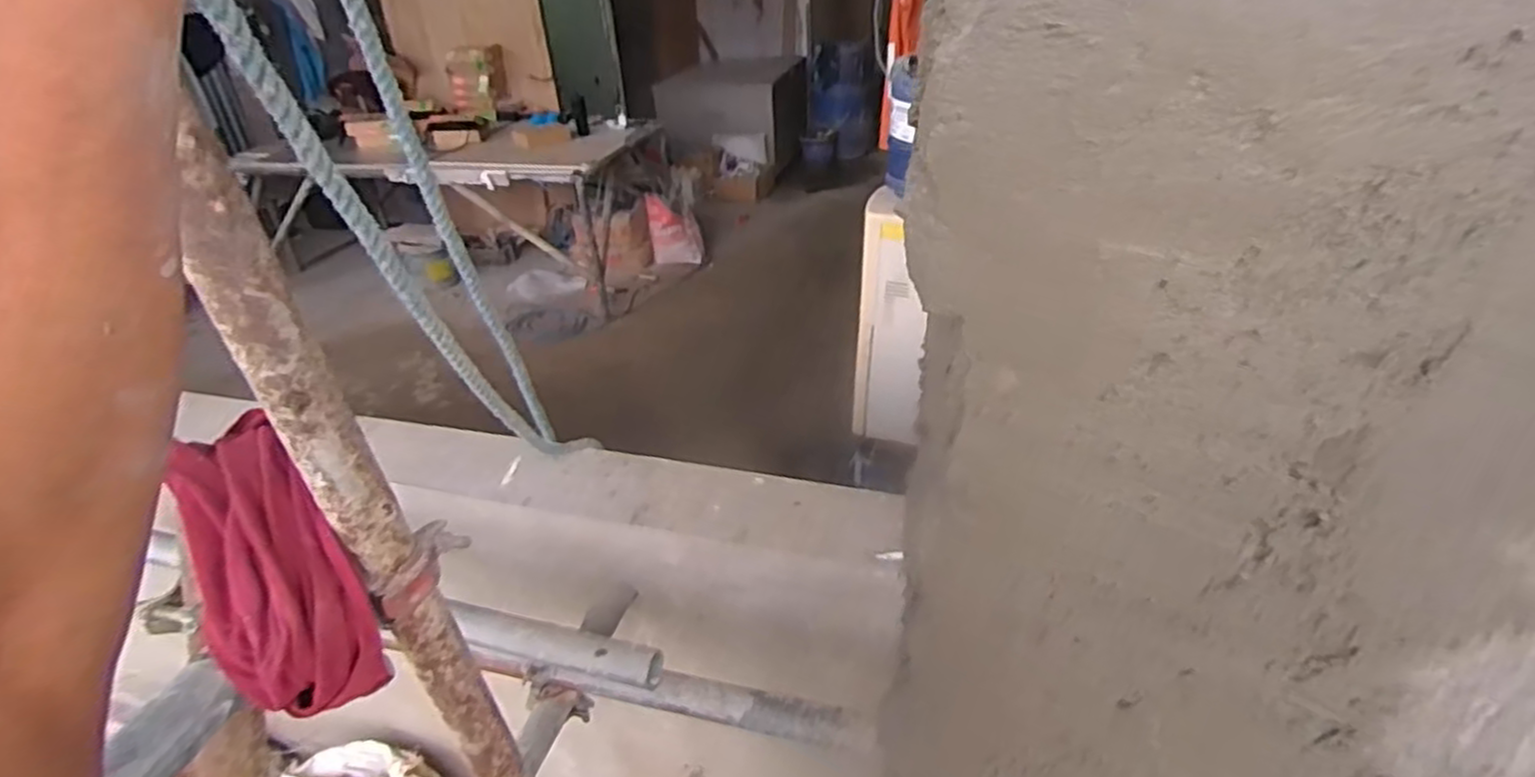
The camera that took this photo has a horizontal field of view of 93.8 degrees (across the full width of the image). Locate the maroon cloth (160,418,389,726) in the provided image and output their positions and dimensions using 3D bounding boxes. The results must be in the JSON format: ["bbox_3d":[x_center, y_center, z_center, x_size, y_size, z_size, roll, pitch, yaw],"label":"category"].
[{"bbox_3d":[-0.375,0.127,0.538,0.097,0.059,0.244,-26,77,-31],"label":"maroon cloth"}]

